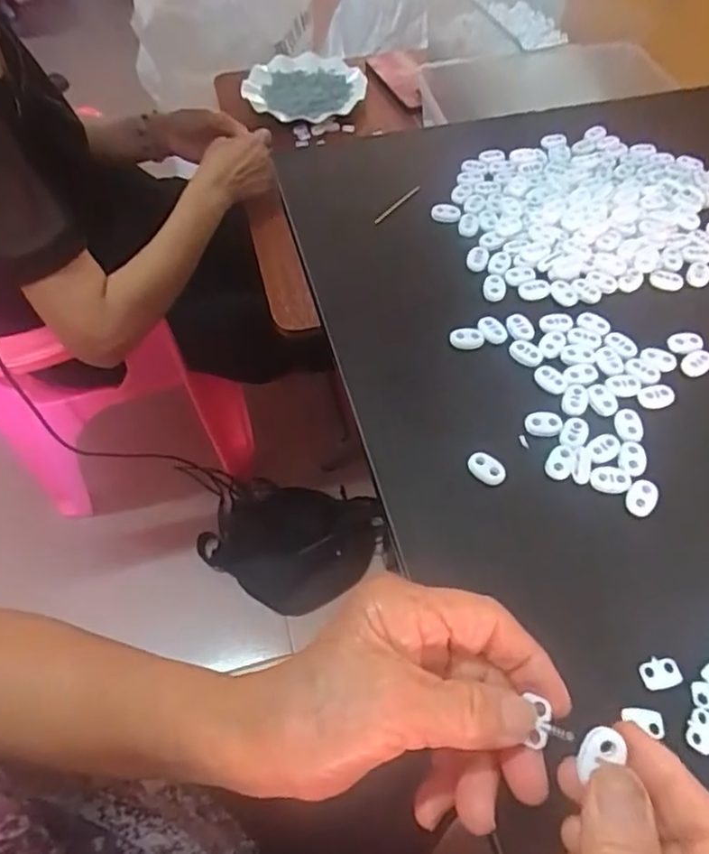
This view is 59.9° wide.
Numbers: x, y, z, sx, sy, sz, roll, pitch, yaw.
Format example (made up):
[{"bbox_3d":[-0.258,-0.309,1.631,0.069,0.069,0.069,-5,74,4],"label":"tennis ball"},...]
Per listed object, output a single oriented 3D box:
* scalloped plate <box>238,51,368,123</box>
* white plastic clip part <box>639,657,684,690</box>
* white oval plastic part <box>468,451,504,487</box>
[{"bbox_3d":[-0.077,-0.543,0.984,0.187,0.034,0.213,1,58,1],"label":"scalloped plate"},{"bbox_3d":[0.150,0.121,0.301,0.018,0.004,0.014,-7,58,-4],"label":"white plastic clip part"},{"bbox_3d":[0.078,0.024,0.360,0.022,0.011,0.012,35,64,20],"label":"white oval plastic part"}]

